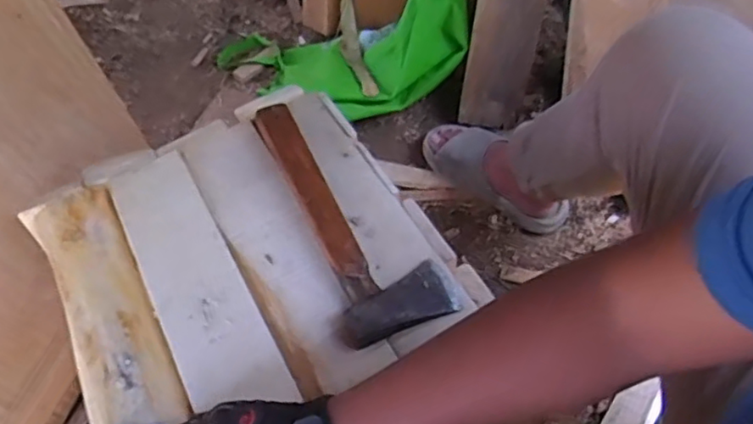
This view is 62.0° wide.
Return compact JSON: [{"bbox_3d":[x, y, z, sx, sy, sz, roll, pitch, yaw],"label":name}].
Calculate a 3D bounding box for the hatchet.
[{"bbox_3d":[-0.038,-0.011,0.662,0.112,0.025,0.318,-22,57,-12],"label":"hatchet"}]

